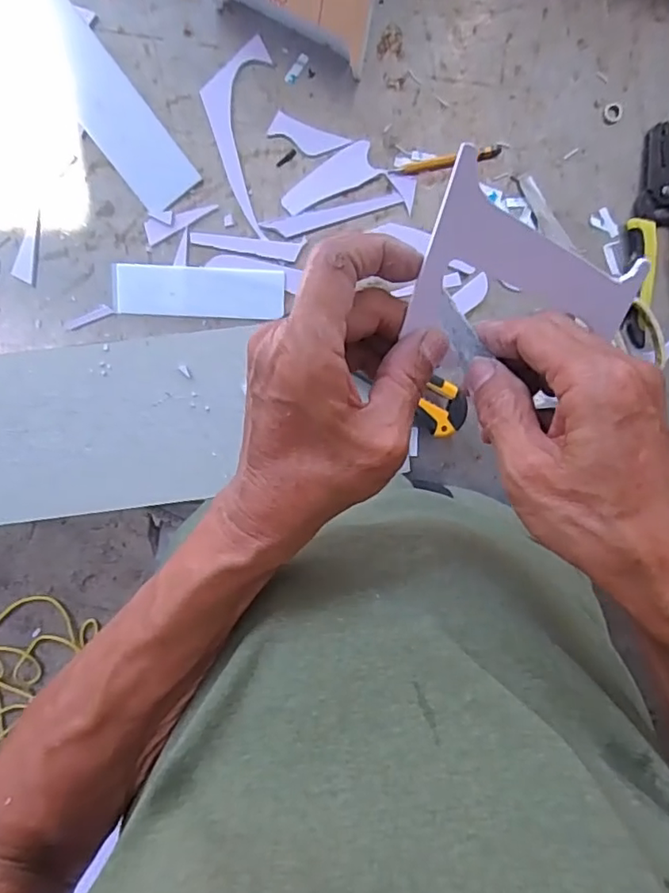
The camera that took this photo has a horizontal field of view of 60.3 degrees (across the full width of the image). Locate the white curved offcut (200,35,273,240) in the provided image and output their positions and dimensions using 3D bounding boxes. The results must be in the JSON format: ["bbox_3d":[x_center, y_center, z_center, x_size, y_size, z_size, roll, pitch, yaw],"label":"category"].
[{"bbox_3d":[-0.076,-0.242,0.456,0.050,0.004,0.148,-3,97,-2],"label":"white curved offcut"}]

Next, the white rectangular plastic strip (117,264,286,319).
[{"bbox_3d":[-0.108,-0.125,0.467,0.132,0.007,0.039,1,103,-6],"label":"white rectangular plastic strip"}]

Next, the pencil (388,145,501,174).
[{"bbox_3d":[0.091,-0.231,0.466,0.089,0.005,0.009,-11,97,-1],"label":"pencil"}]

